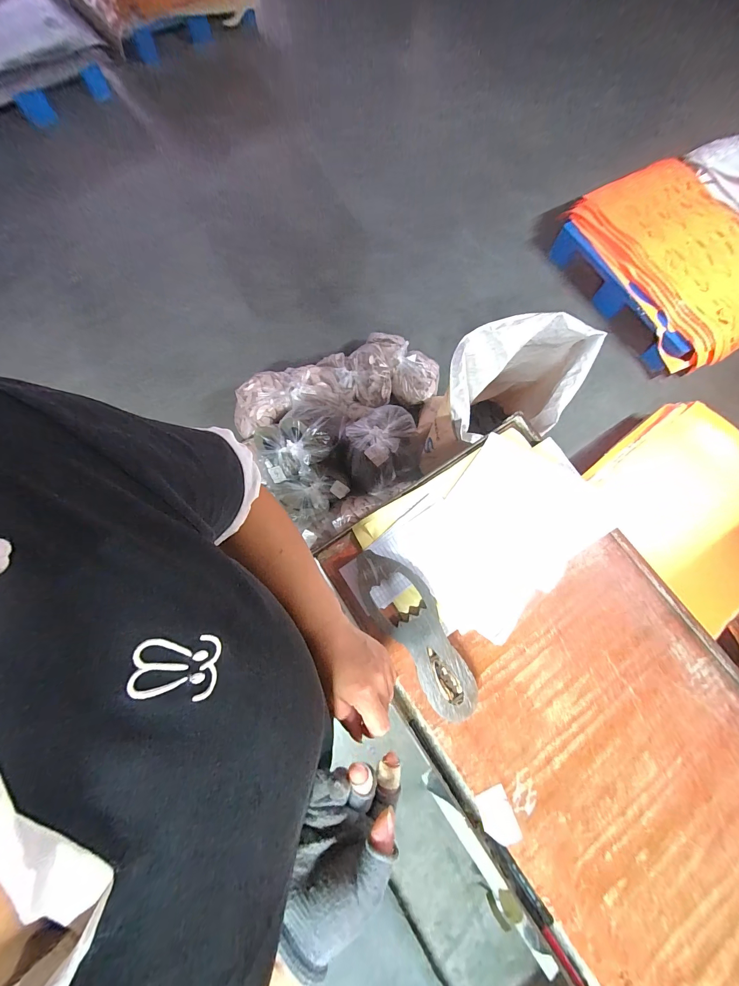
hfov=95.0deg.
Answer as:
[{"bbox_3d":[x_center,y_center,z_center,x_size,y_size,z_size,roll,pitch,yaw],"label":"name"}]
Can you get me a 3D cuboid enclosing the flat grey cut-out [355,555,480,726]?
[{"bbox_3d":[0.075,0.216,0.539,0.100,0.020,0.283,-34,79,0],"label":"flat grey cut-out"}]

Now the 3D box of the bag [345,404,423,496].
[{"bbox_3d":[0.044,-0.155,1.155,0.256,0.147,0.278,-6,75,-4],"label":"bag"}]

